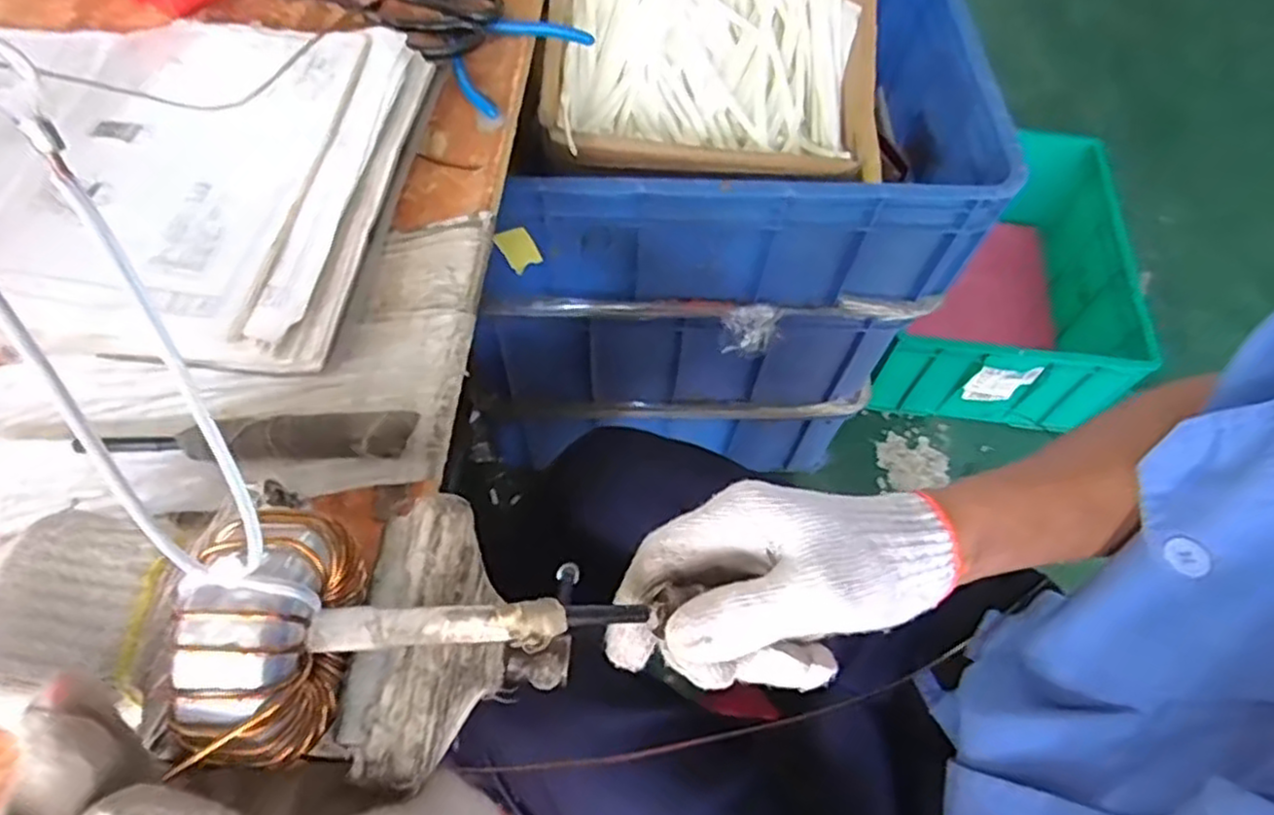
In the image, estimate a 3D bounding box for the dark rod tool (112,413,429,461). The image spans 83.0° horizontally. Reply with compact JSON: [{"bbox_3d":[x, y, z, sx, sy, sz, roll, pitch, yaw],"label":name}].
[{"bbox_3d":[-0.219,0.019,0.420,0.176,0.027,0.026,1,60,-2],"label":"dark rod tool"}]

